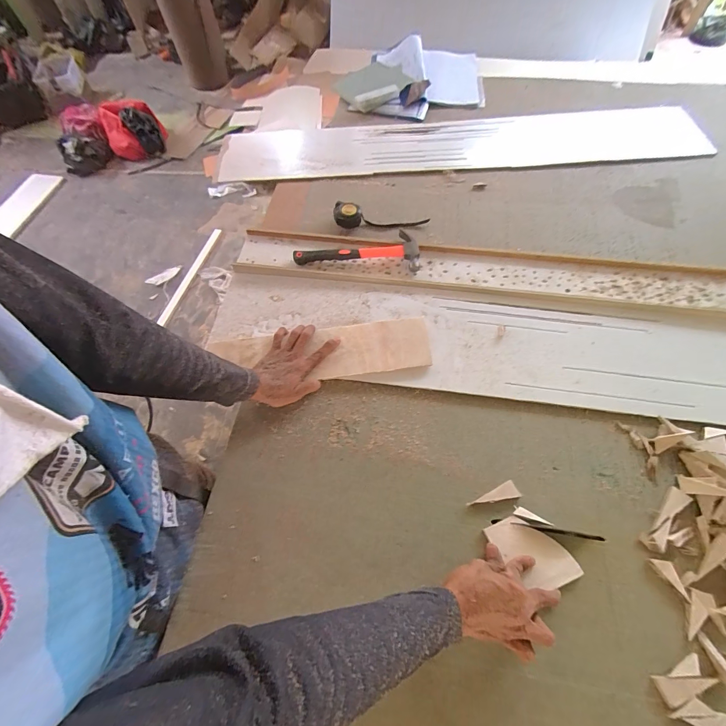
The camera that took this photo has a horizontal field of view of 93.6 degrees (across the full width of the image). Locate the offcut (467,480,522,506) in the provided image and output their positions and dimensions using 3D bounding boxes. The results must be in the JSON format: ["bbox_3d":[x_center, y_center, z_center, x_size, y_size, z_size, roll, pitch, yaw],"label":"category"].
[{"bbox_3d":[0.205,0.211,0.531,0.079,0.004,0.026,-23,64,-9],"label":"offcut"}]

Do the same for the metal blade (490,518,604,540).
[{"bbox_3d":[0.275,0.248,0.506,0.162,0.005,0.008,6,64,6],"label":"metal blade"}]

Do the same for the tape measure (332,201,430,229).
[{"bbox_3d":[0.040,-0.338,0.790,0.218,0.035,0.054,6,64,6],"label":"tape measure"}]

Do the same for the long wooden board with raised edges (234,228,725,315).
[{"bbox_3d":[0.293,-0.188,0.709,1.144,0.022,0.108,7,64,7],"label":"long wooden board with raised edges"}]

